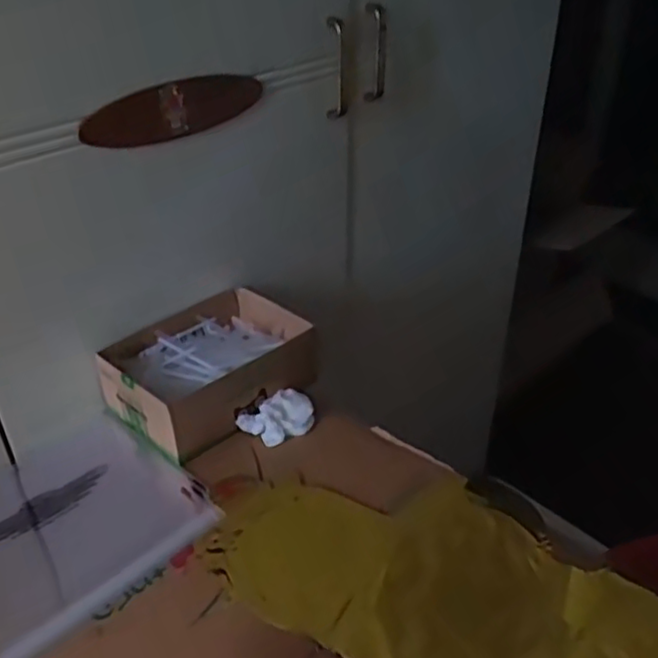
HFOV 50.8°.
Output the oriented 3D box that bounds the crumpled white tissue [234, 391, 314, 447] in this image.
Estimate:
[{"bbox_3d":[-0.047,0.084,0.664,0.067,0.020,0.047,-25,42,-32],"label":"crumpled white tissue"}]

